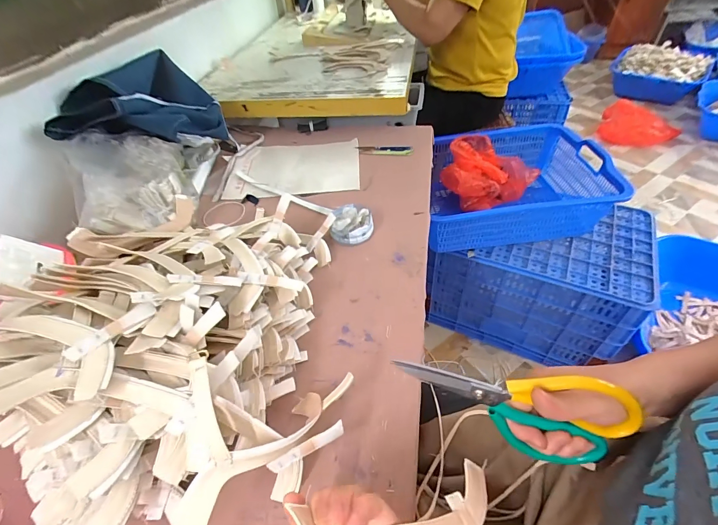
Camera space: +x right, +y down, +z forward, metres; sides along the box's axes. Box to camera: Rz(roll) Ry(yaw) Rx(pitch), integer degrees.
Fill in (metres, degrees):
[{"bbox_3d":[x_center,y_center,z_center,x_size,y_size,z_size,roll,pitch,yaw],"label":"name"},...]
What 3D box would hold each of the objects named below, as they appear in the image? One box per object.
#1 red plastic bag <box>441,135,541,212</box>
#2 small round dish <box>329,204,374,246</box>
[{"bbox_3d":[0.351,-0.258,1.019,0.209,0.127,0.223,-18,48,-11],"label":"red plastic bag"},{"bbox_3d":[-0.010,-0.062,0.550,0.064,0.031,0.069,-3,47,3],"label":"small round dish"}]

